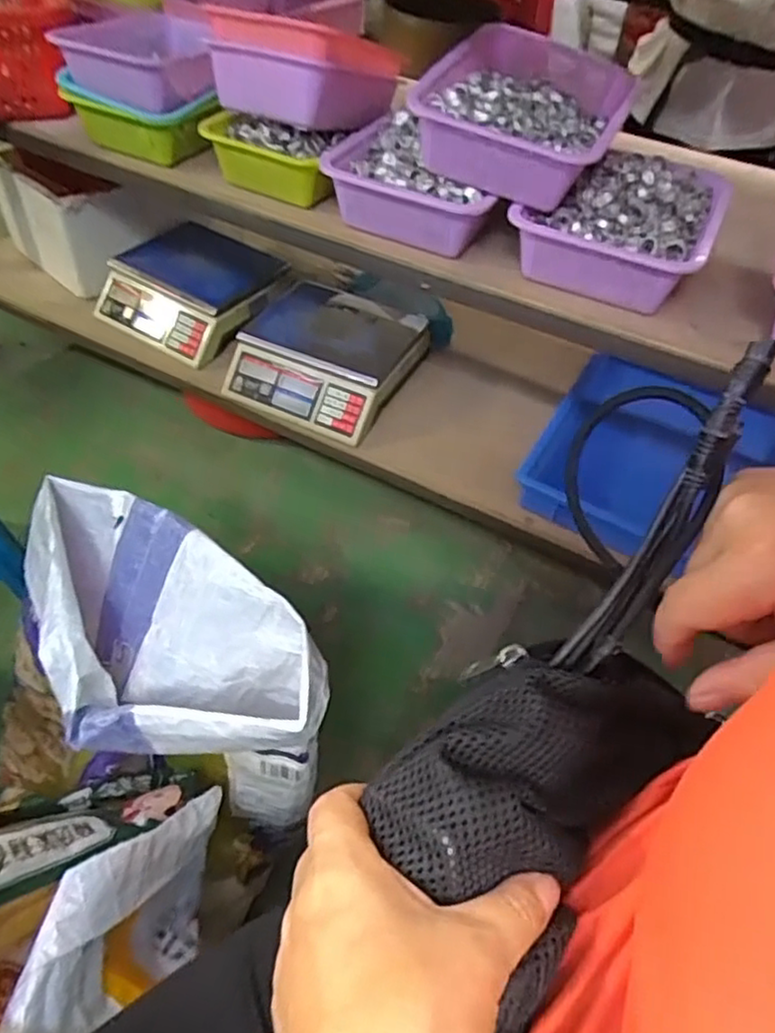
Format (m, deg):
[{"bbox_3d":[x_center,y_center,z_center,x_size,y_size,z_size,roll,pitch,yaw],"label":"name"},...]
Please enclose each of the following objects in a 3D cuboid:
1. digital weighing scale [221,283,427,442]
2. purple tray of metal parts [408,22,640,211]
[{"bbox_3d":[-0.106,-0.301,1.216,0.302,0.111,0.288,22,52,13],"label":"digital weighing scale"},{"bbox_3d":[0.166,-0.481,0.791,0.220,0.097,0.258,21,52,12],"label":"purple tray of metal parts"}]

